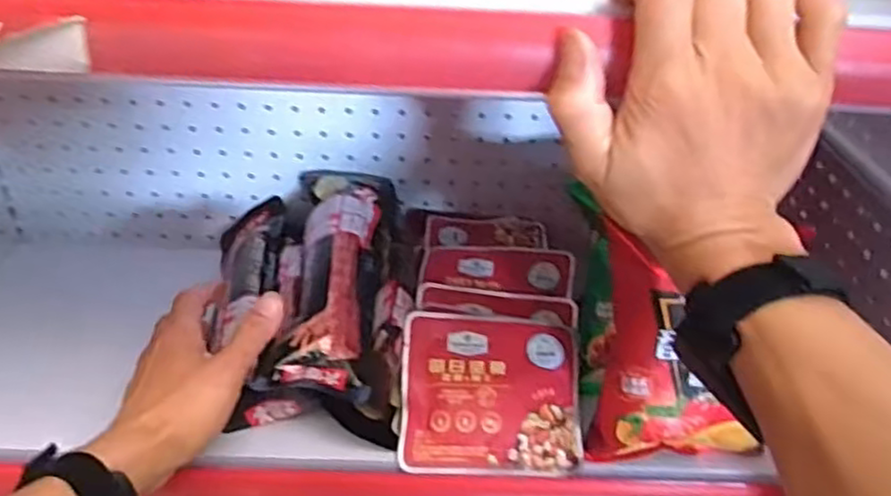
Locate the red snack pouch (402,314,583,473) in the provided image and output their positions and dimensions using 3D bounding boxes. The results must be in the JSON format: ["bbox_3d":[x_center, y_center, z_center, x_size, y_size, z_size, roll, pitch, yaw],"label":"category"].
[{"bbox_3d":[0.035,0.108,0.528,0.134,0.017,0.118,3,66,-2],"label":"red snack pouch"}]

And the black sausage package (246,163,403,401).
[{"bbox_3d":[-0.093,0.013,0.592,0.083,0.050,0.259,3,34,0],"label":"black sausage package"}]

